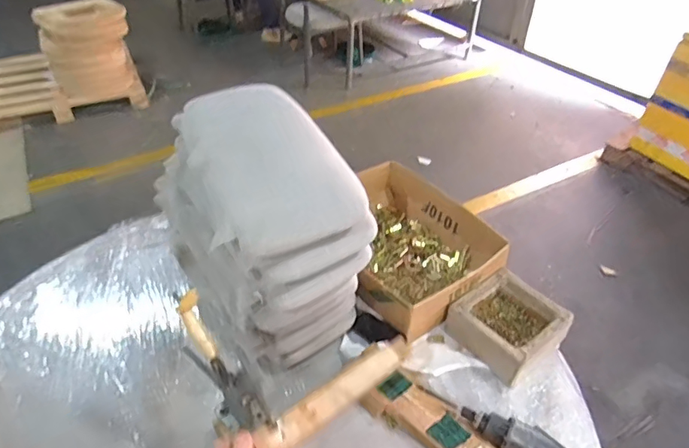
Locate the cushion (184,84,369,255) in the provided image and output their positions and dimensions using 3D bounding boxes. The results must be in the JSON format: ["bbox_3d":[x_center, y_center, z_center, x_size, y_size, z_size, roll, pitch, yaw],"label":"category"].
[{"bbox_3d":[-0.134,-0.122,0.798,0.227,0.044,0.437,-15,43,-19],"label":"cushion"}]

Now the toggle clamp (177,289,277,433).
[{"bbox_3d":[-0.153,0.207,0.634,0.047,0.204,0.162,-26,47,-29],"label":"toggle clamp"}]

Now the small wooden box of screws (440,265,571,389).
[{"bbox_3d":[0.311,0.186,0.917,0.174,0.073,0.167,-27,48,-30],"label":"small wooden box of screws"}]

